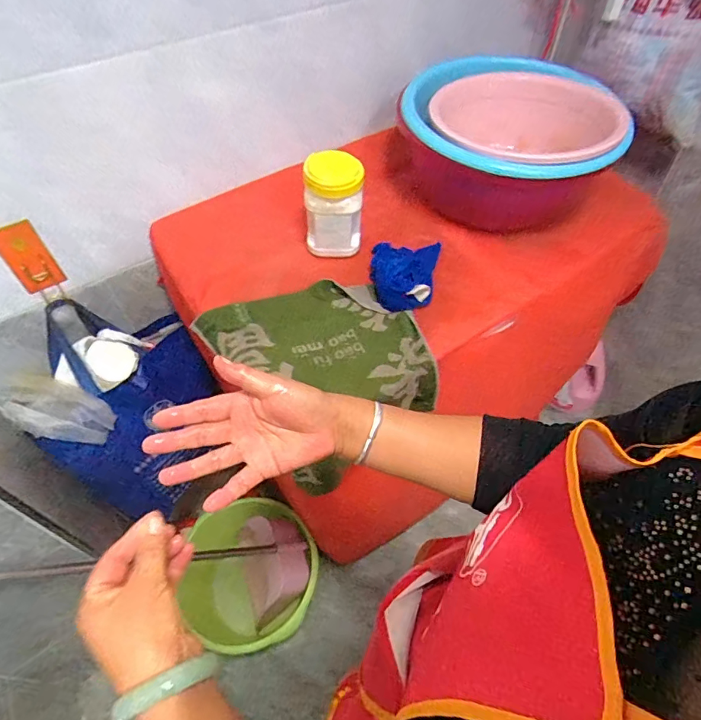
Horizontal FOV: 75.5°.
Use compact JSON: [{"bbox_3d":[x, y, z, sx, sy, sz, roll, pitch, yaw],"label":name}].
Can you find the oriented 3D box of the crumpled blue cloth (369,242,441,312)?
[{"bbox_3d":[0.084,-0.147,0.732,0.106,0.036,0.158,8,51,10],"label":"crumpled blue cloth"}]

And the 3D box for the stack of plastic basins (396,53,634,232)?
[{"bbox_3d":[0.272,-0.372,0.778,0.345,0.156,0.332,16,53,16],"label":"stack of plastic basins"}]

